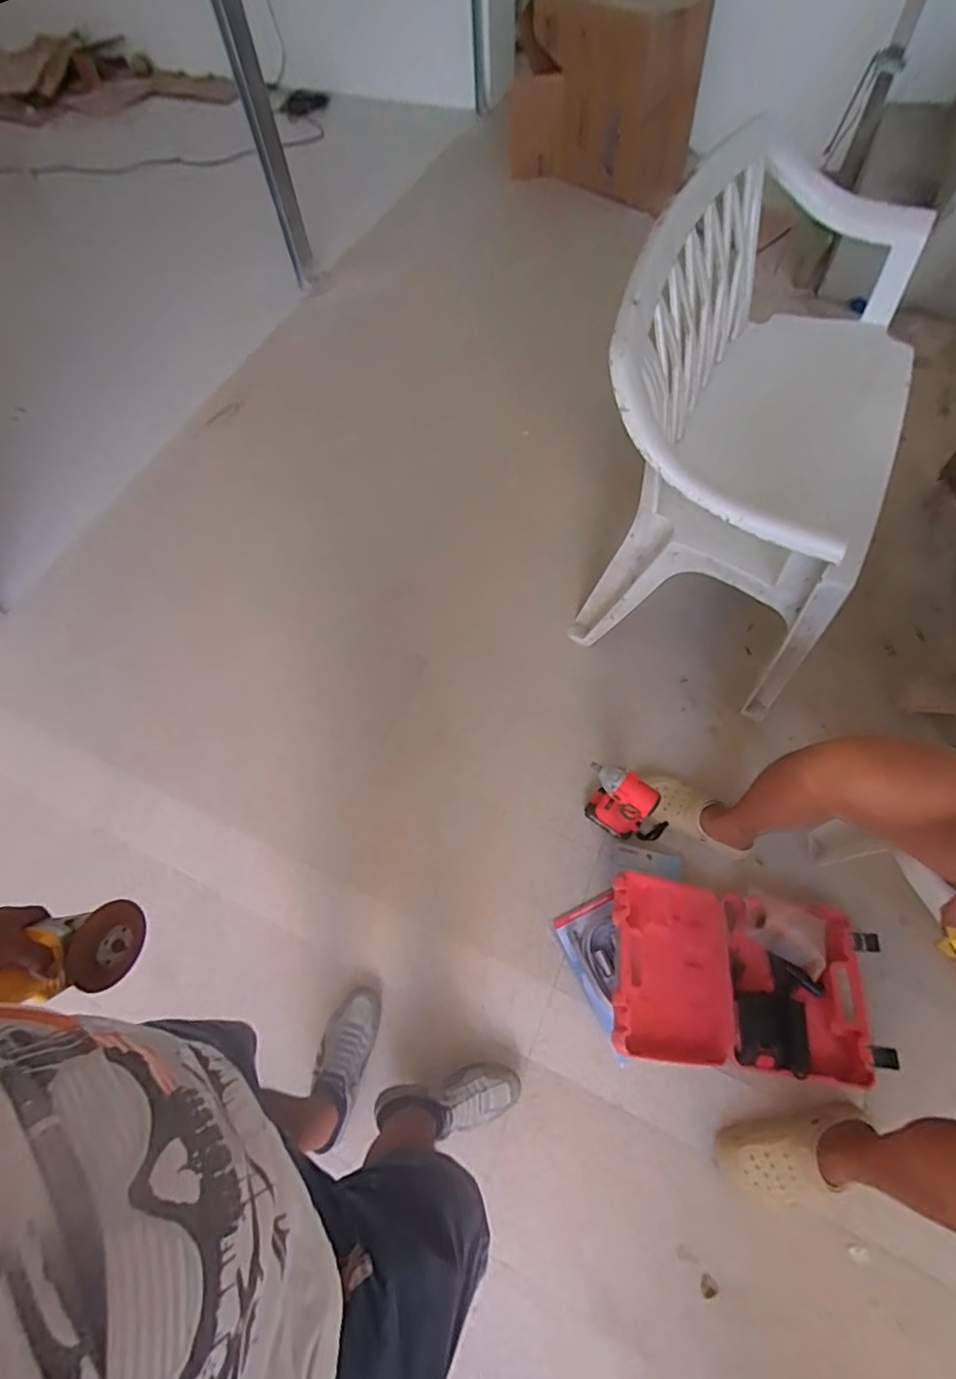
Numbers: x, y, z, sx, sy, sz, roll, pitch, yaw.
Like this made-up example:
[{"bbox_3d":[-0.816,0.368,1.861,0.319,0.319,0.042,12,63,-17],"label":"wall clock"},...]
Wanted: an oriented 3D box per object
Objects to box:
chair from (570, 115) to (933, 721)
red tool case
[{"bbox_3d":[0.656,-0.624,1.270,0.568,0.728,1.114,23,66,15],"label":"chair"},{"bbox_3d":[0.499,0.544,1.047,0.543,0.183,0.313,5,63,9],"label":"red tool case"}]

